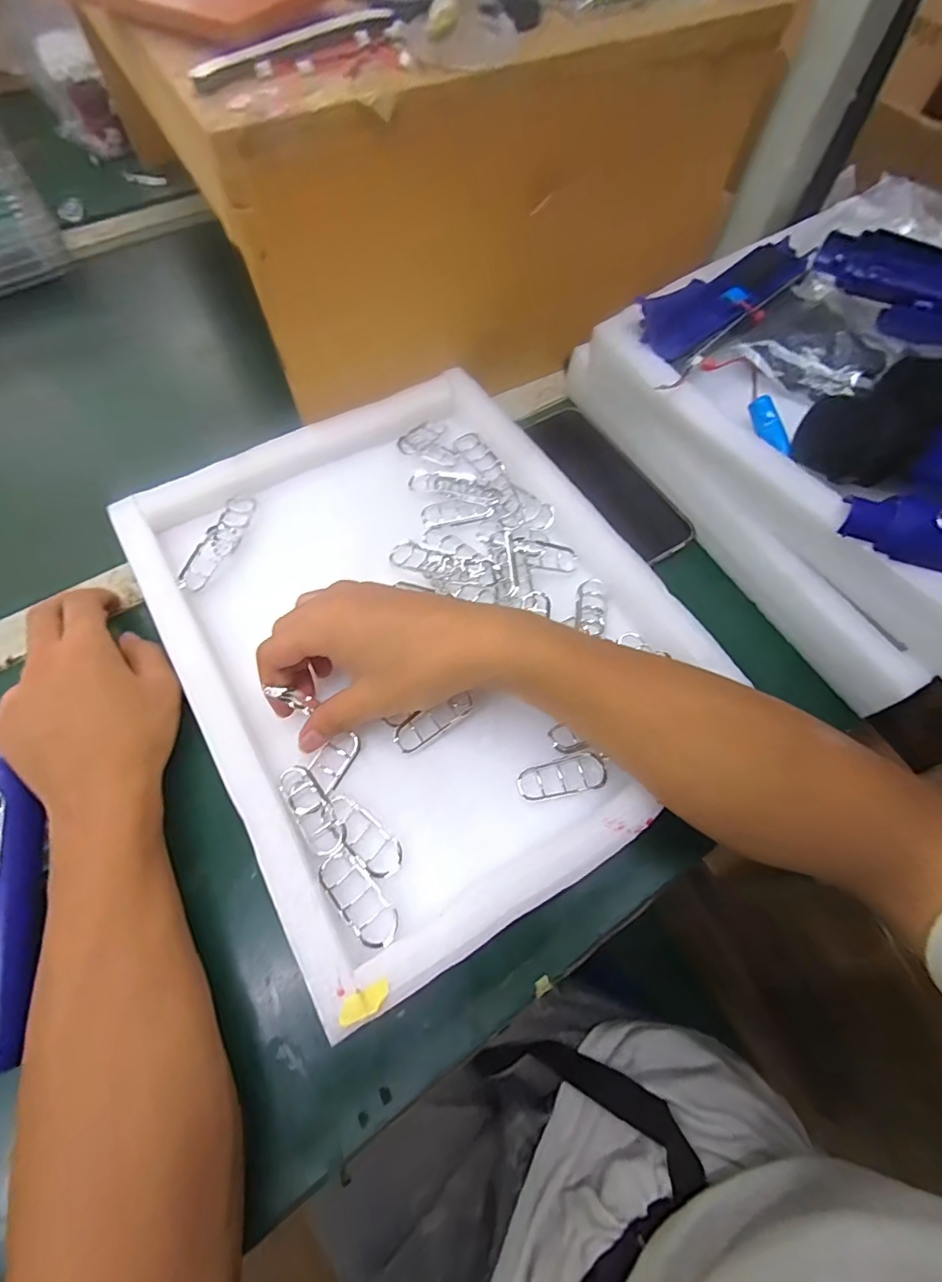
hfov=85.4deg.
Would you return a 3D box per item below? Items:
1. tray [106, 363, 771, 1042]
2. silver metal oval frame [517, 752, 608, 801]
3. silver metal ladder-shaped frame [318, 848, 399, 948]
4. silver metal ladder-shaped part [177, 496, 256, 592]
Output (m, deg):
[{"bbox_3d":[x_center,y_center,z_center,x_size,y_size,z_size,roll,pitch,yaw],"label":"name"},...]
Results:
[{"bbox_3d":[-0.034,-0.019,0.330,0.280,0.036,0.348,-29,69,-15],"label":"tray"},{"bbox_3d":[0.053,0.077,0.293,0.051,0.004,0.022,-9,66,-6],"label":"silver metal oval frame"},{"bbox_3d":[-0.057,0.132,0.262,0.021,0.005,0.052,-36,71,-17],"label":"silver metal ladder-shaped frame"},{"bbox_3d":[-0.176,-0.071,0.357,0.020,0.008,0.083,15,65,5],"label":"silver metal ladder-shaped part"}]

